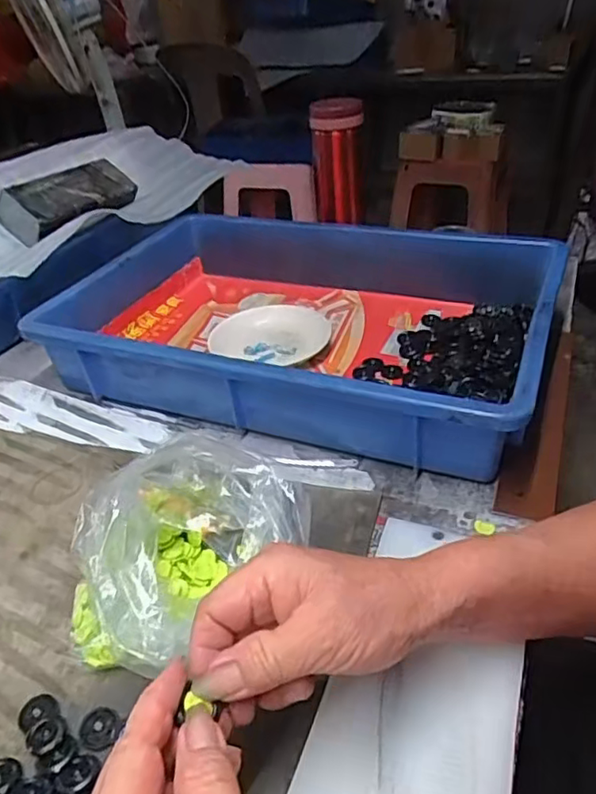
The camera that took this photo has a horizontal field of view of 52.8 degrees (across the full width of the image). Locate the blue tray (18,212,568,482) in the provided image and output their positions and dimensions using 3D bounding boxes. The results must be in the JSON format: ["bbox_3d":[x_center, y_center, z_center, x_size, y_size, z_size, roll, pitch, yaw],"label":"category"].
[{"bbox_3d":[0.009,-0.081,0.586,0.426,0.089,0.325,11,40,20],"label":"blue tray"}]

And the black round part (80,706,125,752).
[{"bbox_3d":[-0.103,0.172,0.312,0.020,0.005,0.020,-3,37,2],"label":"black round part"}]

